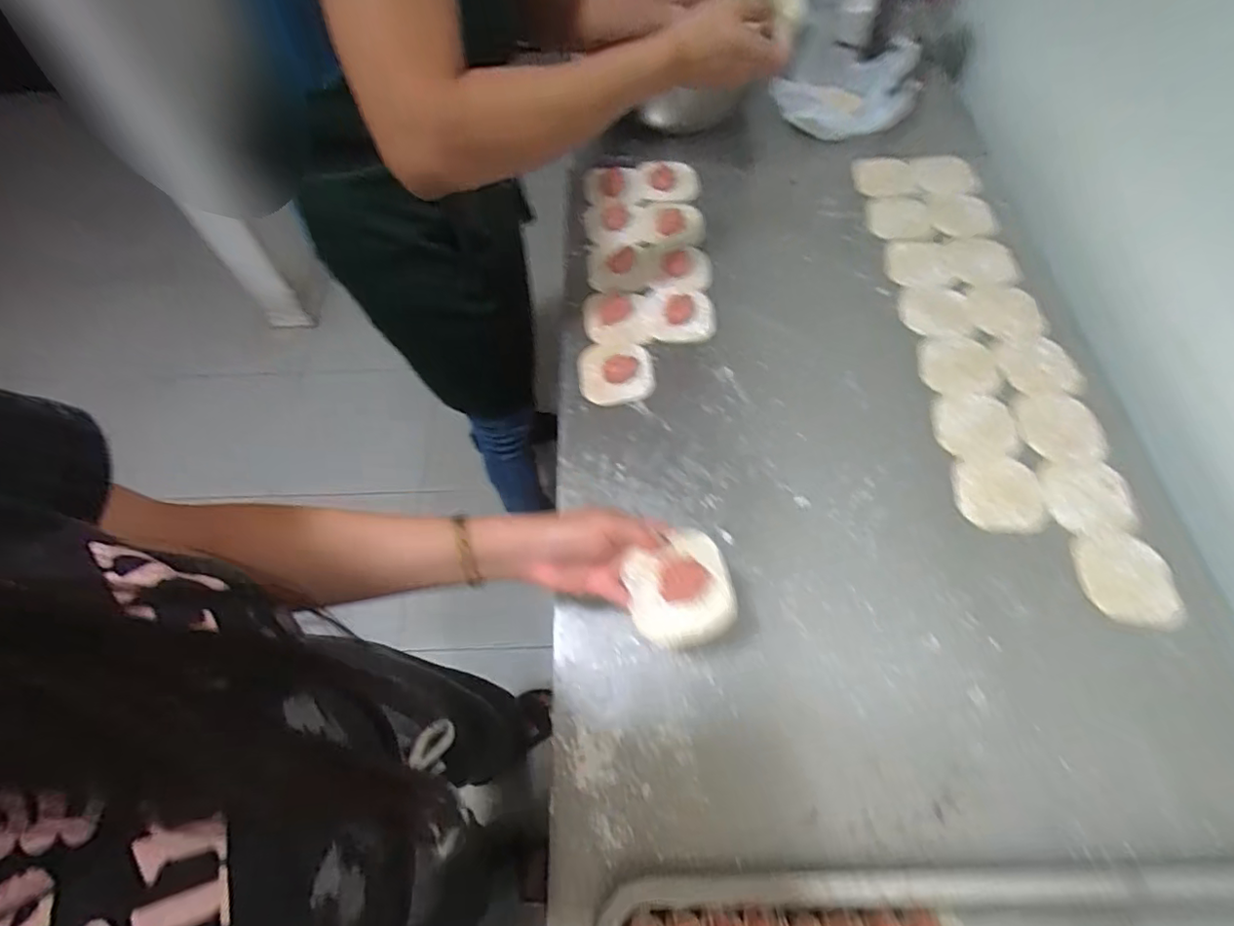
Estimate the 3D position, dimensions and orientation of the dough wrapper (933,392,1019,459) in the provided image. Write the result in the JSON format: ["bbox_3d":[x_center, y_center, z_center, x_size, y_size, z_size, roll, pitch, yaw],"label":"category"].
[{"bbox_3d":[0.379,-0.039,0.615,0.087,0.006,0.078,-1,63,2],"label":"dough wrapper"}]

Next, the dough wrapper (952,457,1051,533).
[{"bbox_3d":[0.382,0.030,0.579,0.082,0.006,0.081,1,63,3],"label":"dough wrapper"}]

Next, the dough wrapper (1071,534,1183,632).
[{"bbox_3d":[0.465,0.106,0.525,0.087,0.011,0.088,-1,63,2],"label":"dough wrapper"}]

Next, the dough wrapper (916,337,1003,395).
[{"bbox_3d":[0.383,-0.111,0.653,0.087,0.005,0.080,-1,63,2],"label":"dough wrapper"}]

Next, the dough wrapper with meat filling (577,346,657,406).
[{"bbox_3d":[-0.001,-0.106,0.661,0.085,0.012,0.081,-6,63,-1],"label":"dough wrapper with meat filling"}]

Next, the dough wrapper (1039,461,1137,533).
[{"bbox_3d":[0.464,0.035,0.569,0.081,0.008,0.078,-1,63,2],"label":"dough wrapper"}]

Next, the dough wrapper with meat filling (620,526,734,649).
[{"bbox_3d":[0.047,0.095,0.440,0.076,0.025,0.081,-17,64,-6],"label":"dough wrapper with meat filling"}]

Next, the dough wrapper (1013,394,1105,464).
[{"bbox_3d":[0.471,-0.038,0.613,0.080,0.008,0.086,-1,63,2],"label":"dough wrapper"}]

